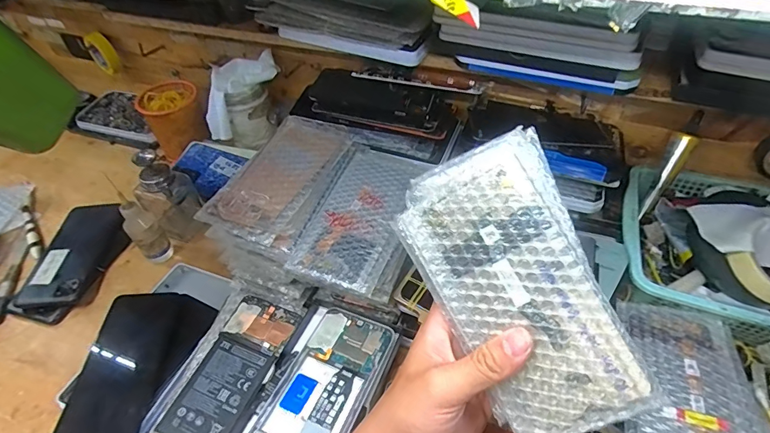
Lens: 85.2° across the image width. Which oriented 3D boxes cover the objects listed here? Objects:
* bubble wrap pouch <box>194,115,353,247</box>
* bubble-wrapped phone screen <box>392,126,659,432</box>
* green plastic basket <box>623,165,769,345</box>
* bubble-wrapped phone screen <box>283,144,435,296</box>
[{"bbox_3d":[-0.109,-0.048,0.460,0.084,0.028,0.182,18,51,18],"label":"bubble wrap pouch"},{"bbox_3d":[0.083,0.043,0.272,0.099,0.035,0.182,-25,81,22],"label":"bubble-wrapped phone screen"},{"bbox_3d":[0.393,0.043,0.439,0.265,0.069,0.189,16,51,16],"label":"green plastic basket"},{"bbox_3d":[-0.021,-0.009,0.441,0.087,0.016,0.189,14,50,15],"label":"bubble-wrapped phone screen"}]

